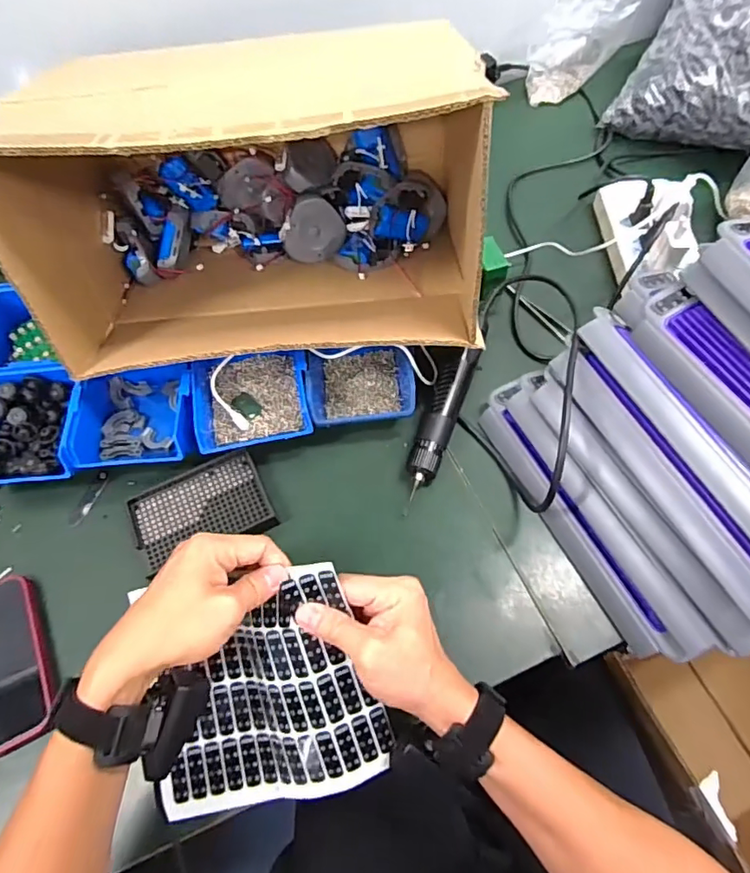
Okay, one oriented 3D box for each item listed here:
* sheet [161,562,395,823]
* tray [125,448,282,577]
[{"bbox_3d":[-0.094,0.205,0.429,0.184,0.032,0.182,-13,95,13],"label":"sheet"},{"bbox_3d":[-0.177,0.074,0.541,0.133,0.011,0.088,-21,63,-8],"label":"tray"}]

